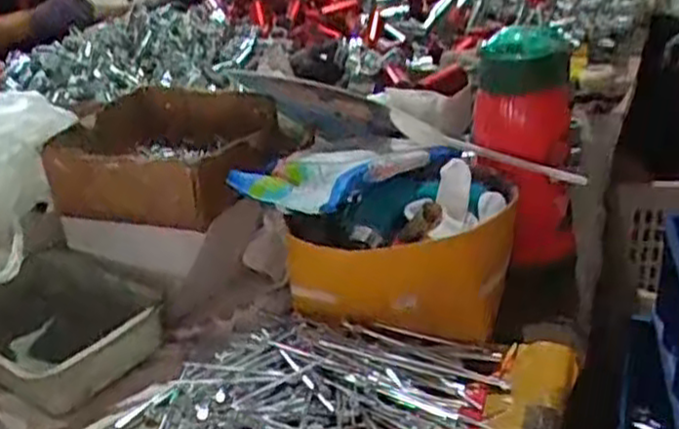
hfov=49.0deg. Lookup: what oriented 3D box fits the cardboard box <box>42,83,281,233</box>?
[{"bbox_3d":[-0.153,-0.051,0.666,0.174,0.071,0.196,-1,26,9],"label":"cardboard box"}]

